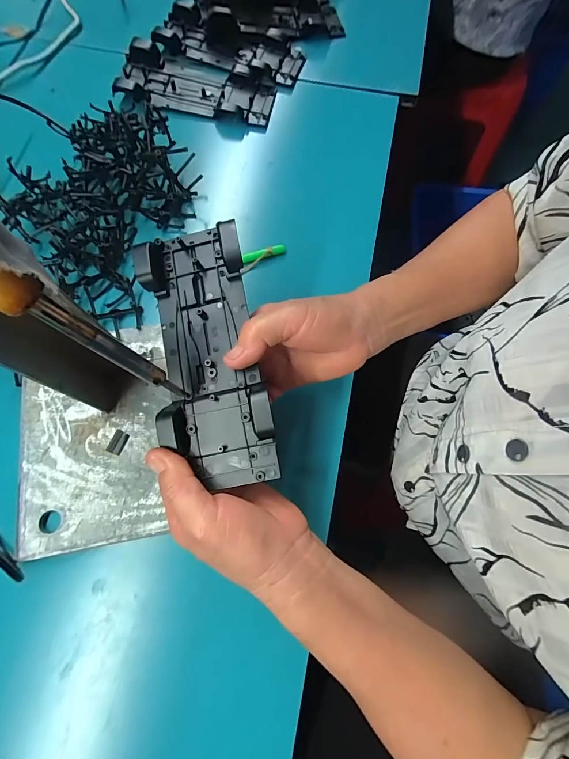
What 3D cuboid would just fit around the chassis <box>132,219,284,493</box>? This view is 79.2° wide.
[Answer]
[{"bbox_3d":[-0.057,-0.021,0.246,0.076,0.029,0.190,-13,79,-4],"label":"chassis"}]

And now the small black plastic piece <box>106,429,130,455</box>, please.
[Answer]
[{"bbox_3d":[-0.151,0.056,0.310,0.015,0.004,0.021,20,73,6],"label":"small black plastic piece"}]

